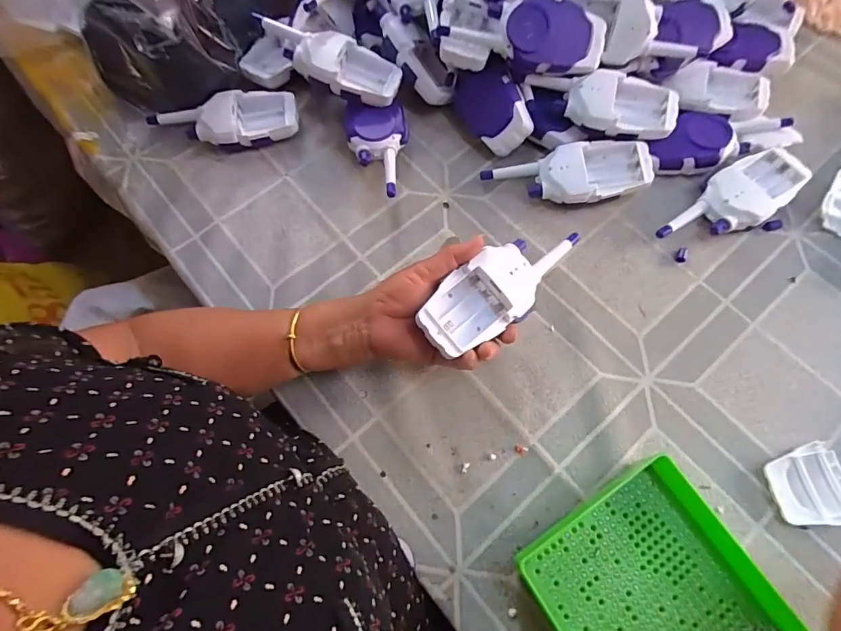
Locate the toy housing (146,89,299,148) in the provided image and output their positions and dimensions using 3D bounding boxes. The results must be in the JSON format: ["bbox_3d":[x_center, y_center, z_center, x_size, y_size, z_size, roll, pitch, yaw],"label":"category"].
[{"bbox_3d":[-0.224,-0.219,0.512,0.167,0.040,0.060,-8,68,-1],"label":"toy housing"}]

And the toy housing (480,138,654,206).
[{"bbox_3d":[0.153,-0.146,0.466,0.163,0.032,0.063,-8,68,-1],"label":"toy housing"}]

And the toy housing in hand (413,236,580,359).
[{"bbox_3d":[0.071,-0.027,0.371,0.157,0.026,0.057,-35,72,-15],"label":"toy housing in hand"}]

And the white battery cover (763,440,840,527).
[{"bbox_3d":[0.327,0.142,0.372,0.066,0.011,0.062,-10,68,-5],"label":"white battery cover"}]

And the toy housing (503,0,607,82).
[{"bbox_3d":[0.128,-0.272,0.438,0.096,0.062,0.032,-3,23,-5],"label":"toy housing"}]

